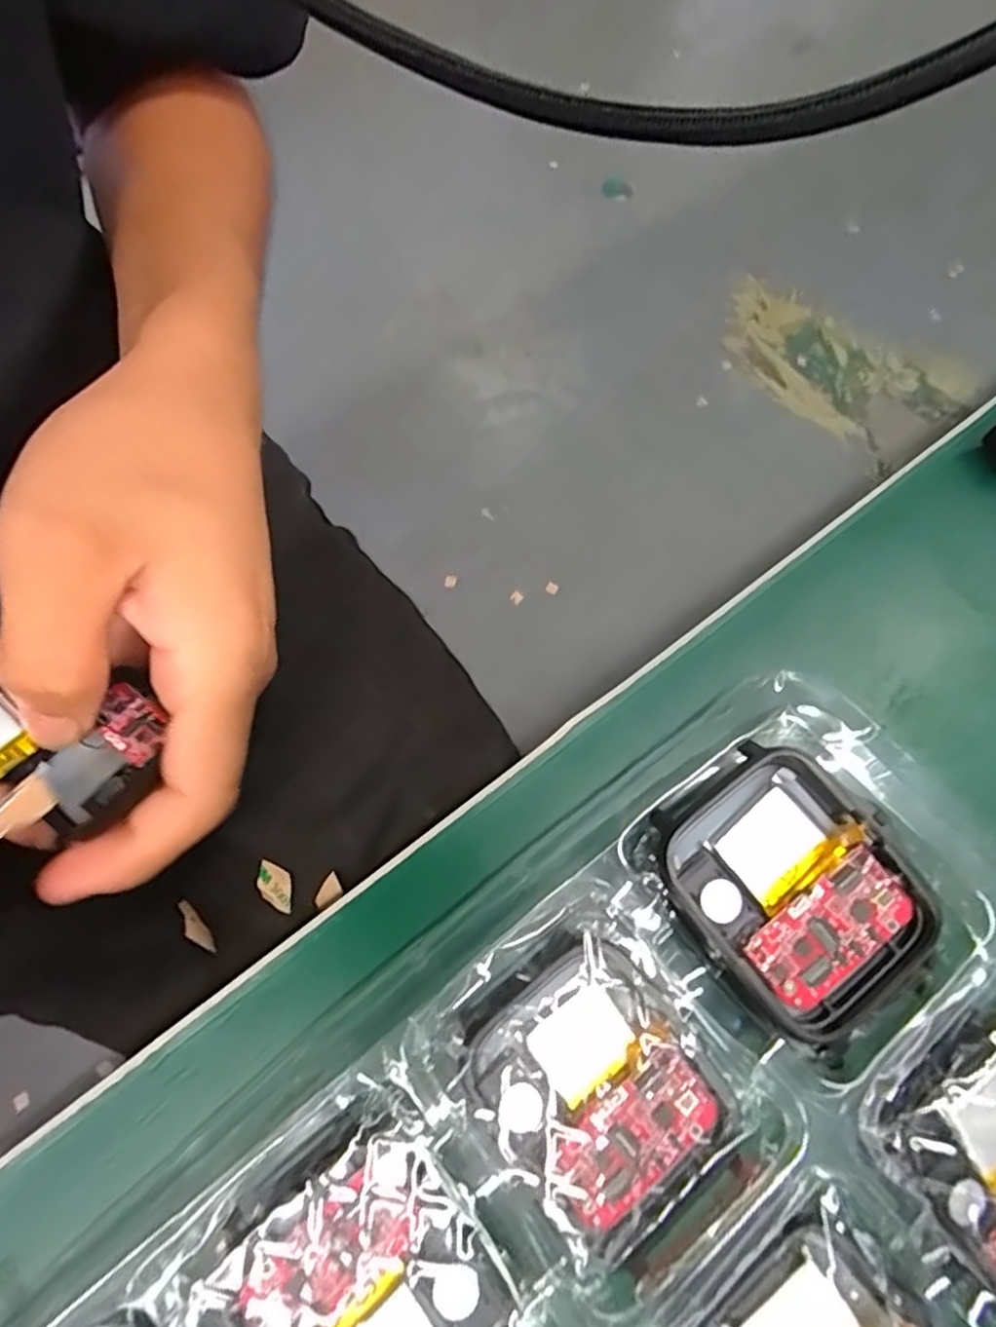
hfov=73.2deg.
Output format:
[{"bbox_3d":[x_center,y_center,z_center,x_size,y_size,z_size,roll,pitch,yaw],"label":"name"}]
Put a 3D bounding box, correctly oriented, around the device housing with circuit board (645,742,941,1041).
[{"bbox_3d":[0.053,0.042,0.125,0.037,0.014,0.045,-34,74,-12],"label":"device housing with circuit board"}]

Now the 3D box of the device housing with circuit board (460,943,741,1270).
[{"bbox_3d":[0.017,0.074,0.117,0.036,0.007,0.039,-39,75,-13],"label":"device housing with circuit board"}]

